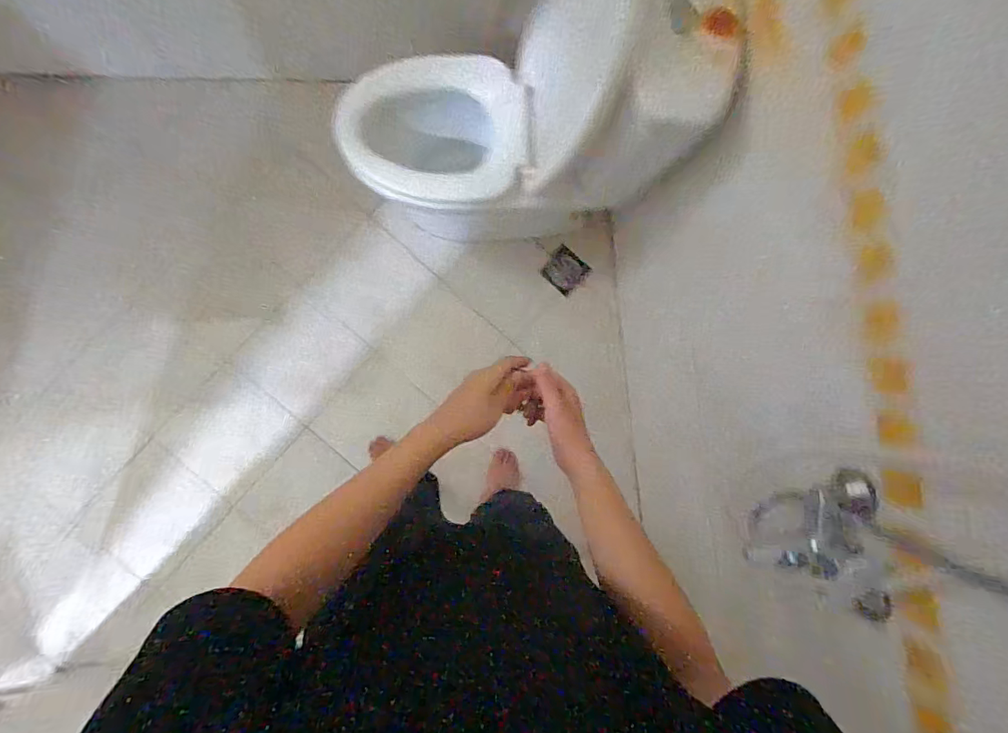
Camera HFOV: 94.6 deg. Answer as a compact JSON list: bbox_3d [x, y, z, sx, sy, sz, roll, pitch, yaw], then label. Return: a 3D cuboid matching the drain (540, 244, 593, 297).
[{"bbox_3d":[0.202,-0.312,1.524,0.131,0.008,0.122,38,109,-12],"label":"drain"}]

